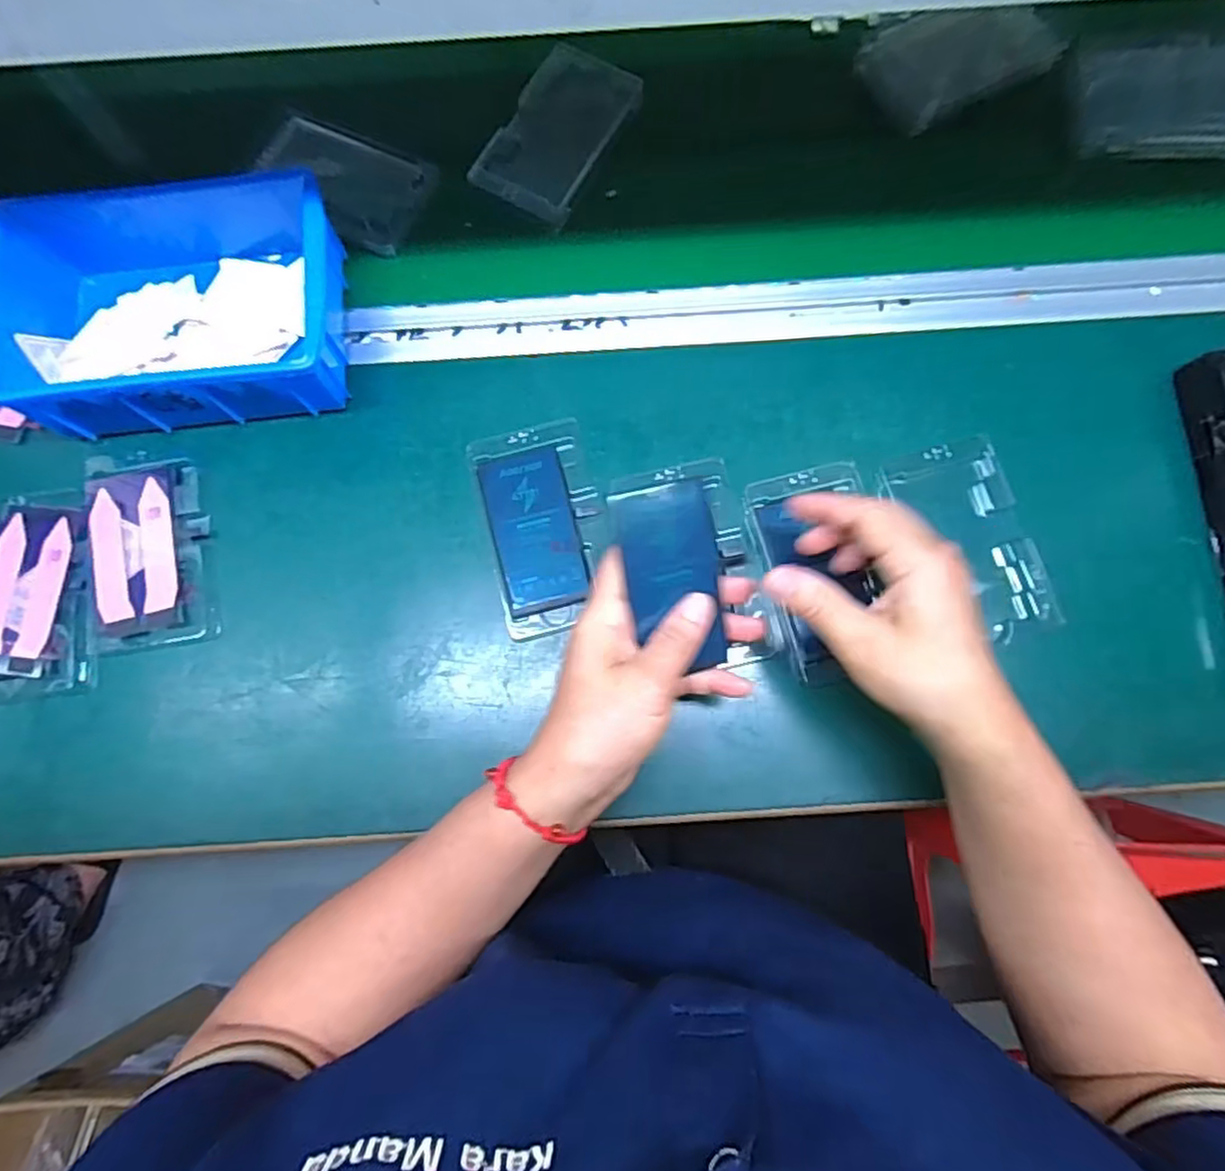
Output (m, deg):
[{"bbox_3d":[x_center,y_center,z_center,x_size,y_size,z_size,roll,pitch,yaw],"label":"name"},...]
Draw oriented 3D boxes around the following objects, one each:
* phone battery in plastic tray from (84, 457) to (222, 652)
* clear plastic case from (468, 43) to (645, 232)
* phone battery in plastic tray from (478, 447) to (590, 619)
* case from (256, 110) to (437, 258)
[{"bbox_3d":[-0.286,-0.022,0.411,0.073,0.009,0.123,-9,81,-1],"label":"phone battery in plastic tray"},{"bbox_3d":[-0.039,-0.320,0.471,0.075,0.017,0.127,29,82,5],"label":"clear plastic case"},{"bbox_3d":[-0.048,-0.033,0.411,0.052,0.007,0.100,-13,81,-2],"label":"phone battery in plastic tray"},{"bbox_3d":[-0.192,-0.283,0.468,0.120,0.008,0.074,24,81,4],"label":"case"}]

